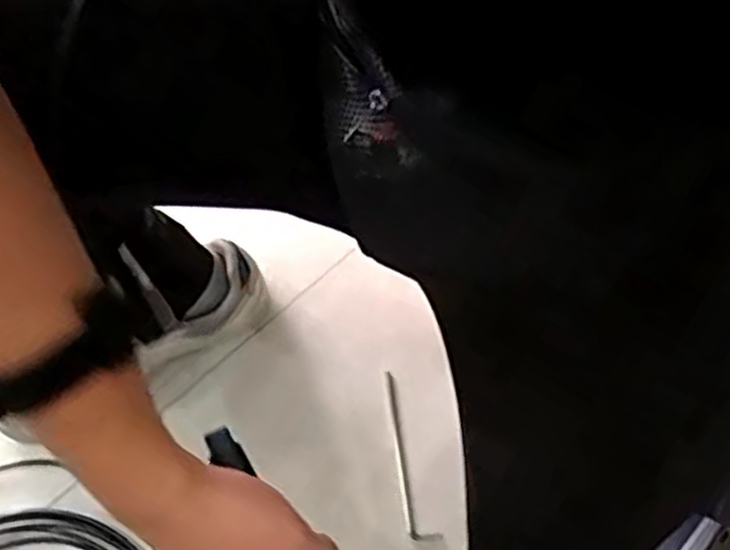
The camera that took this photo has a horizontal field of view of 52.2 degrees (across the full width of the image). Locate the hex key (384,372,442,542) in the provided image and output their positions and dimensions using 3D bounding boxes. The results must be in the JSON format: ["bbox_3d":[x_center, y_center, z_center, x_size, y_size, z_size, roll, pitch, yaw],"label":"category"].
[{"bbox_3d":[0.039,0.172,0.717,0.026,0.014,0.160,-11,65,-3],"label":"hex key"}]

